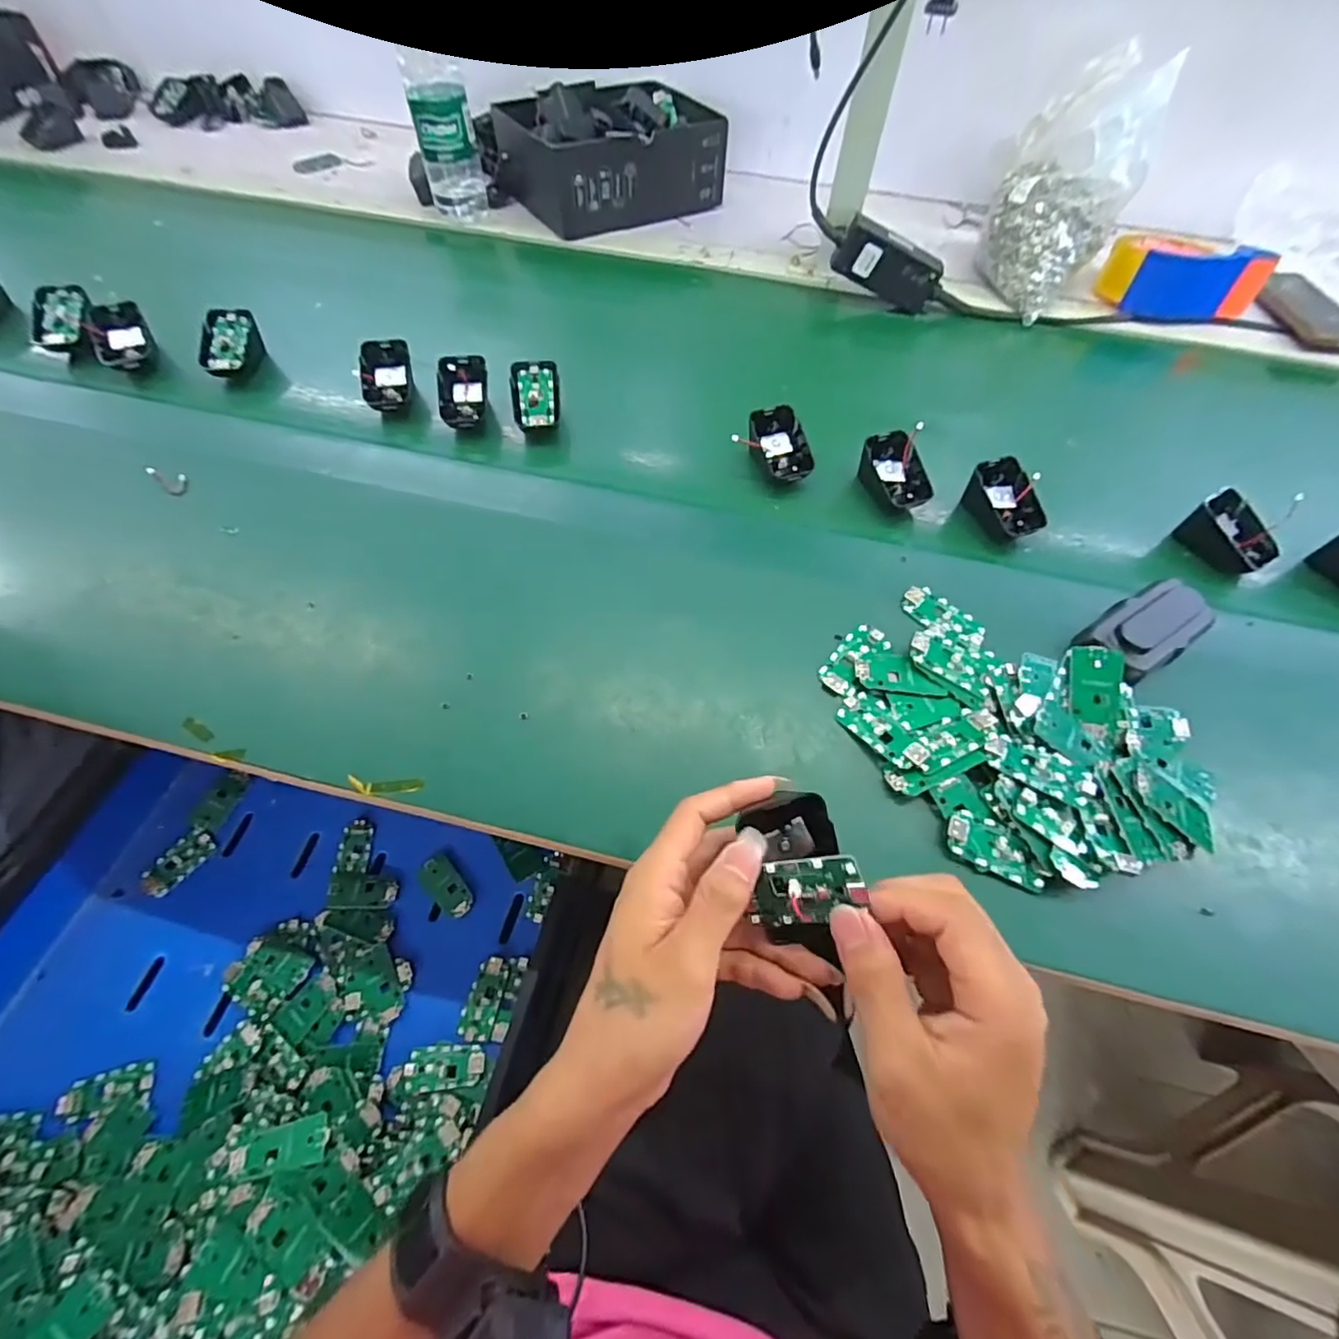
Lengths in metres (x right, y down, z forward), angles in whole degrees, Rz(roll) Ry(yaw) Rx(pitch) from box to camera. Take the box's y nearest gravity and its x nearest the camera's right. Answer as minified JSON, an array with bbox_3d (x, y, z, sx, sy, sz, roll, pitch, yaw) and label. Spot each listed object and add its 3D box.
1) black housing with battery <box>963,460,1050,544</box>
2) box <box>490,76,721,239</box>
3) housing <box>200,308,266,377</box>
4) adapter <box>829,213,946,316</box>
[{"bbox_3d":[0.281,-0.138,0.501,0.053,0.044,0.066,-18,63,-11],"label":"black housing with battery"},{"bbox_3d":[-0.065,-0.657,0.752,0.251,0.090,0.171,-29,65,-16],"label":"box"},{"bbox_3d":[-0.425,-0.311,0.574,0.040,0.045,0.066,-6,61,-5],"label":"housing"},{"bbox_3d":[0.241,-0.442,0.645,0.118,0.056,0.024,19,60,-14],"label":"adapter"}]

